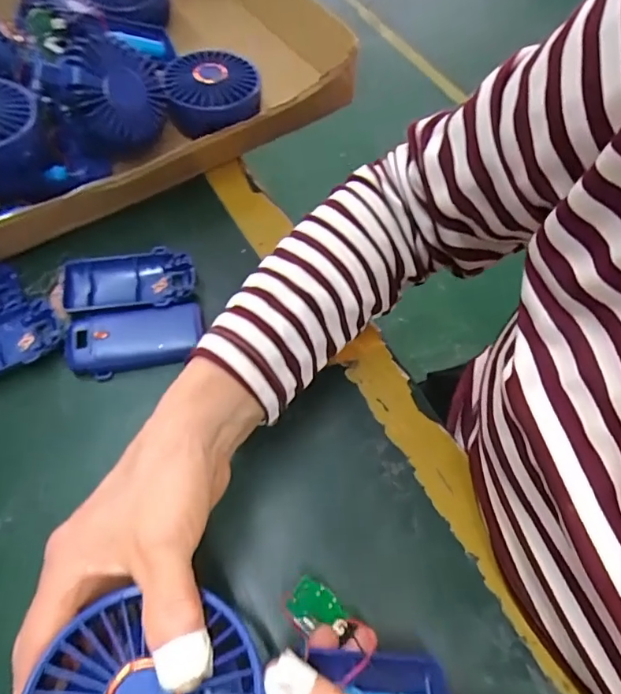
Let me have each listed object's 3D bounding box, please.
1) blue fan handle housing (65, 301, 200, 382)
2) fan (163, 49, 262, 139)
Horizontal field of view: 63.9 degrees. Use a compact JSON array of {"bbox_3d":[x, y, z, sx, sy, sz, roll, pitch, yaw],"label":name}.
[{"bbox_3d":[-0.124,-0.006,0.355,0.092,0.016,0.043,-12,62,-8],"label":"blue fan handle housing"},{"bbox_3d":[-0.086,-0.228,0.448,0.082,0.038,0.087,-10,62,-7],"label":"fan"}]

